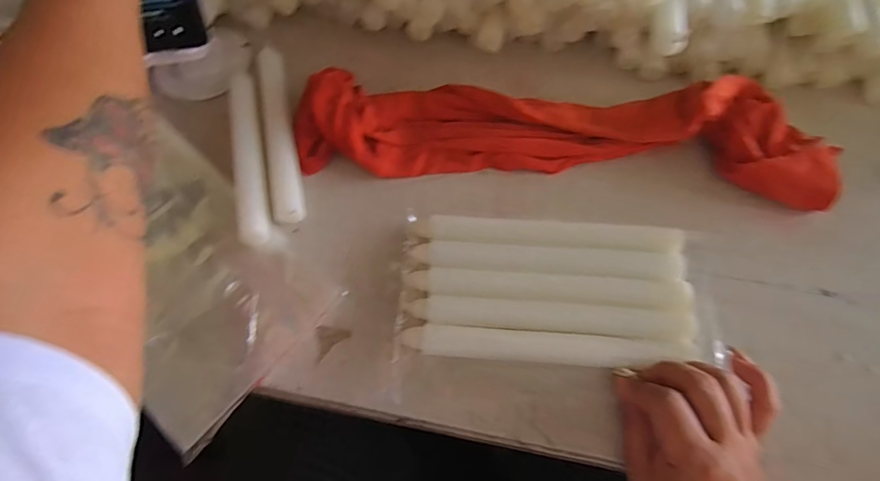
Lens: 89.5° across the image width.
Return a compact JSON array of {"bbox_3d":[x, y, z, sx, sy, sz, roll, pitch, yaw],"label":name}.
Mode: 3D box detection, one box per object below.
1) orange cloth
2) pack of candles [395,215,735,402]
[{"bbox_3d":[0.094,-0.093,0.375,0.439,0.043,0.098,5,66,4],"label":"orange cloth"},{"bbox_3d":[0.089,0.041,0.334,0.236,0.026,0.123,4,68,3],"label":"pack of candles"}]

